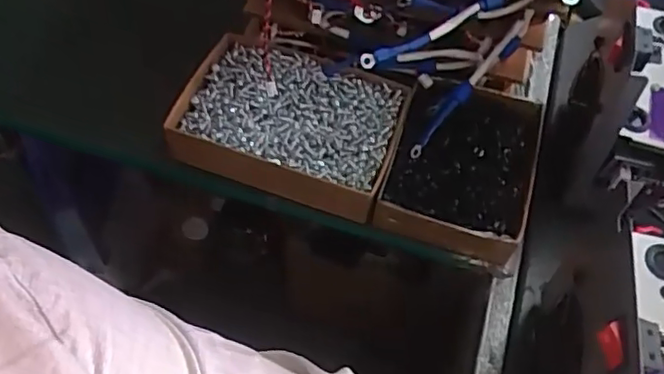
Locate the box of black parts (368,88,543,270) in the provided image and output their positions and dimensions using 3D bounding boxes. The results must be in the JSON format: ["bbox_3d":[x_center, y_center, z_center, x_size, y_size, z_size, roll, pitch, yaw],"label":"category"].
[{"bbox_3d":[0.128,-0.026,0.592,0.132,0.043,0.177,17,59,8],"label":"box of black parts"}]

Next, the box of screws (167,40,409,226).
[{"bbox_3d":[-0.044,-0.066,0.610,0.217,0.047,0.141,18,59,9],"label":"box of screws"}]

